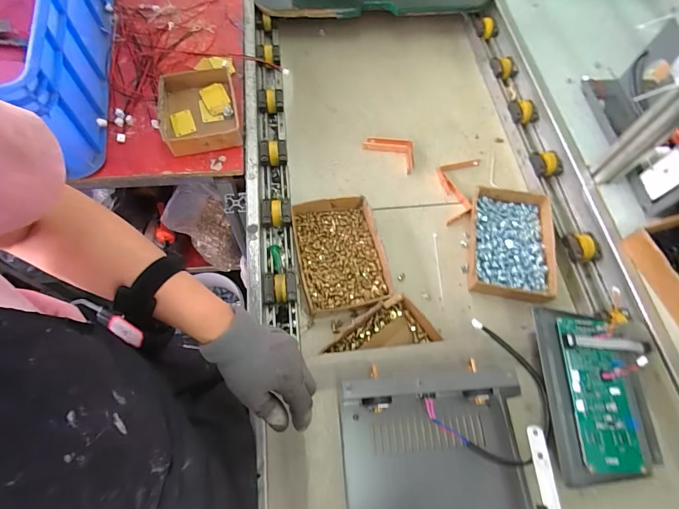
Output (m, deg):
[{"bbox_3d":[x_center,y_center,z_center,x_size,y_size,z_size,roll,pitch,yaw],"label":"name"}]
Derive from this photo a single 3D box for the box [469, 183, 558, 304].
[{"bbox_3d":[0.327,-0.023,0.716,0.154,0.040,0.220,12,65,3],"label":"box"}]

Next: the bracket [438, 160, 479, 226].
[{"bbox_3d":[0.241,-0.138,0.786,0.081,0.016,0.171,17,65,5],"label":"bracket"}]

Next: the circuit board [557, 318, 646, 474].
[{"bbox_3d":[0.363,0.187,0.516,0.089,0.023,0.199,4,65,0],"label":"circuit board"}]

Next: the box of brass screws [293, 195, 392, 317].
[{"bbox_3d":[0.000,0.002,0.690,0.155,0.048,0.212,-10,66,-7],"label":"box of brass screws"}]

